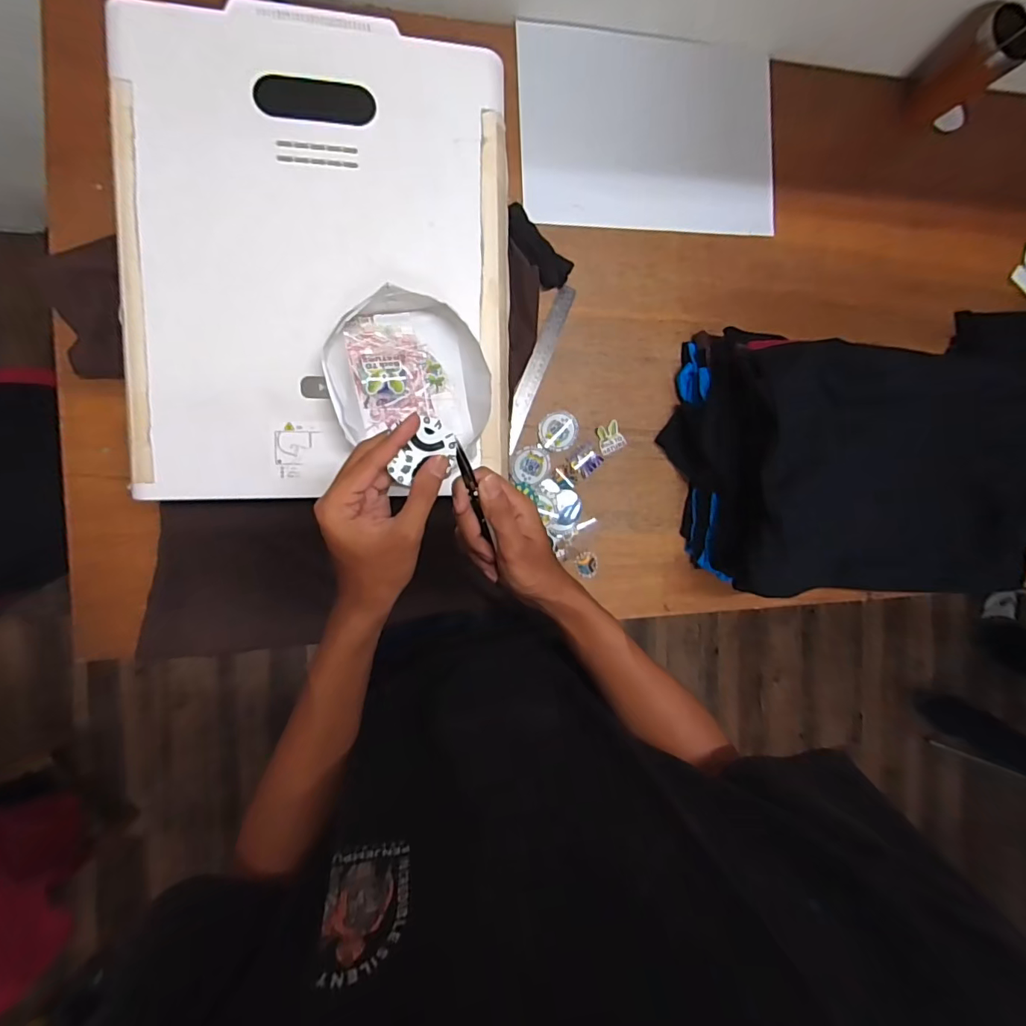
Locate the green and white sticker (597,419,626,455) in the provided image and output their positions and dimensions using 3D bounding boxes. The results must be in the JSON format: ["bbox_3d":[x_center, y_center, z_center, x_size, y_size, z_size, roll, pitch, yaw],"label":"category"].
[{"bbox_3d":[0.152,-0.117,0.768,0.041,0.004,0.046,-20,94,-9],"label":"green and white sticker"}]

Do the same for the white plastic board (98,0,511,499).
[{"bbox_3d":[-0.204,-0.273,0.540,0.399,0.021,0.495,-2,93,-8],"label":"white plastic board"}]

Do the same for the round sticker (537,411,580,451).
[{"bbox_3d":[0.070,-0.124,0.754,0.061,0.010,0.059,0,91,-10],"label":"round sticker"}]

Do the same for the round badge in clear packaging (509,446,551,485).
[{"bbox_3d":[0.027,-0.072,0.747,0.060,0.009,0.055,0,91,-10],"label":"round badge in clear packaging"}]

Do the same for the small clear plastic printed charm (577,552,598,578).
[{"bbox_3d":[0.116,0.081,0.769,0.034,0.004,0.040,-5,91,-6],"label":"small clear plastic printed charm"}]

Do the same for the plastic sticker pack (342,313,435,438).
[{"bbox_3d":[-0.136,-0.155,0.542,0.075,0.023,0.119,-13,95,-8],"label":"plastic sticker pack"}]

